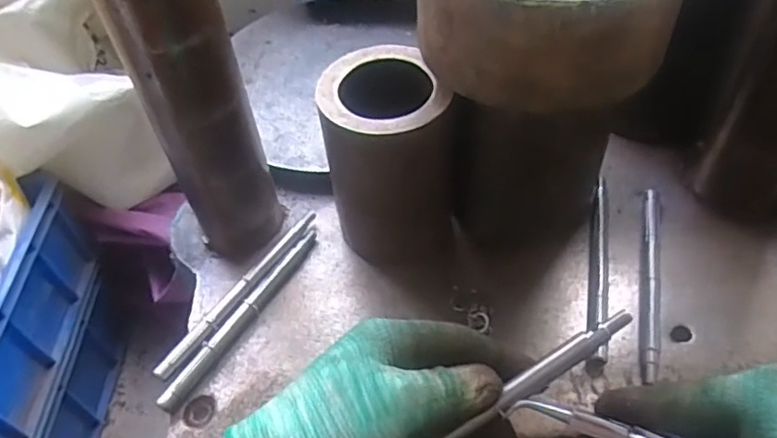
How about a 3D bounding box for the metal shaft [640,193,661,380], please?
[{"bbox_3d":[0.189,0.043,0.433,0.013,0.012,0.158,10,52,13],"label":"metal shaft"}]

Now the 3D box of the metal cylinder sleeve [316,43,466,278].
[{"bbox_3d":[0.002,-0.039,0.434,0.087,0.146,0.090,-4,50,1],"label":"metal cylinder sleeve"}]

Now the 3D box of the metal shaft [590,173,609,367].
[{"bbox_3d":[0.157,0.030,0.444,0.012,0.011,0.161,8,51,11],"label":"metal shaft"}]

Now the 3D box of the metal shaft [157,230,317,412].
[{"bbox_3d":[-0.102,0.065,0.431,0.011,0.010,0.163,24,56,22],"label":"metal shaft"}]

